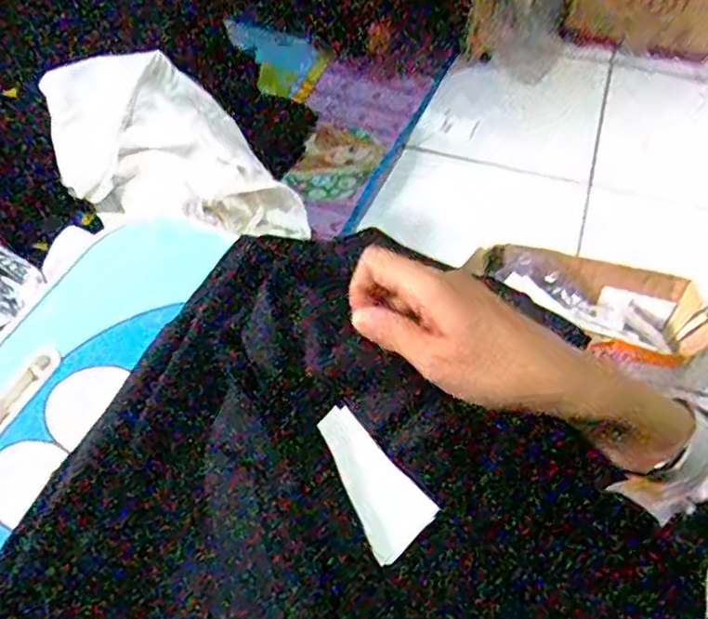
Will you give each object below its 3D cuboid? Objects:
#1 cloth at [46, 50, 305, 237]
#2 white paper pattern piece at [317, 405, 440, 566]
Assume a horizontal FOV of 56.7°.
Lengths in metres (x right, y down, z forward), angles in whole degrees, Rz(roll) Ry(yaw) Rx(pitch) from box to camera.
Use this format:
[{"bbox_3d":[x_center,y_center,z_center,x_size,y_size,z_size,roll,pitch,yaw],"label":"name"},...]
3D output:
[{"bbox_3d":[-0.233,-0.191,0.822,0.237,0.125,0.287,-27,59,-17],"label":"cloth"},{"bbox_3d":[0.005,0.100,0.389,0.042,0.004,0.091,-43,59,-5],"label":"white paper pattern piece"}]

